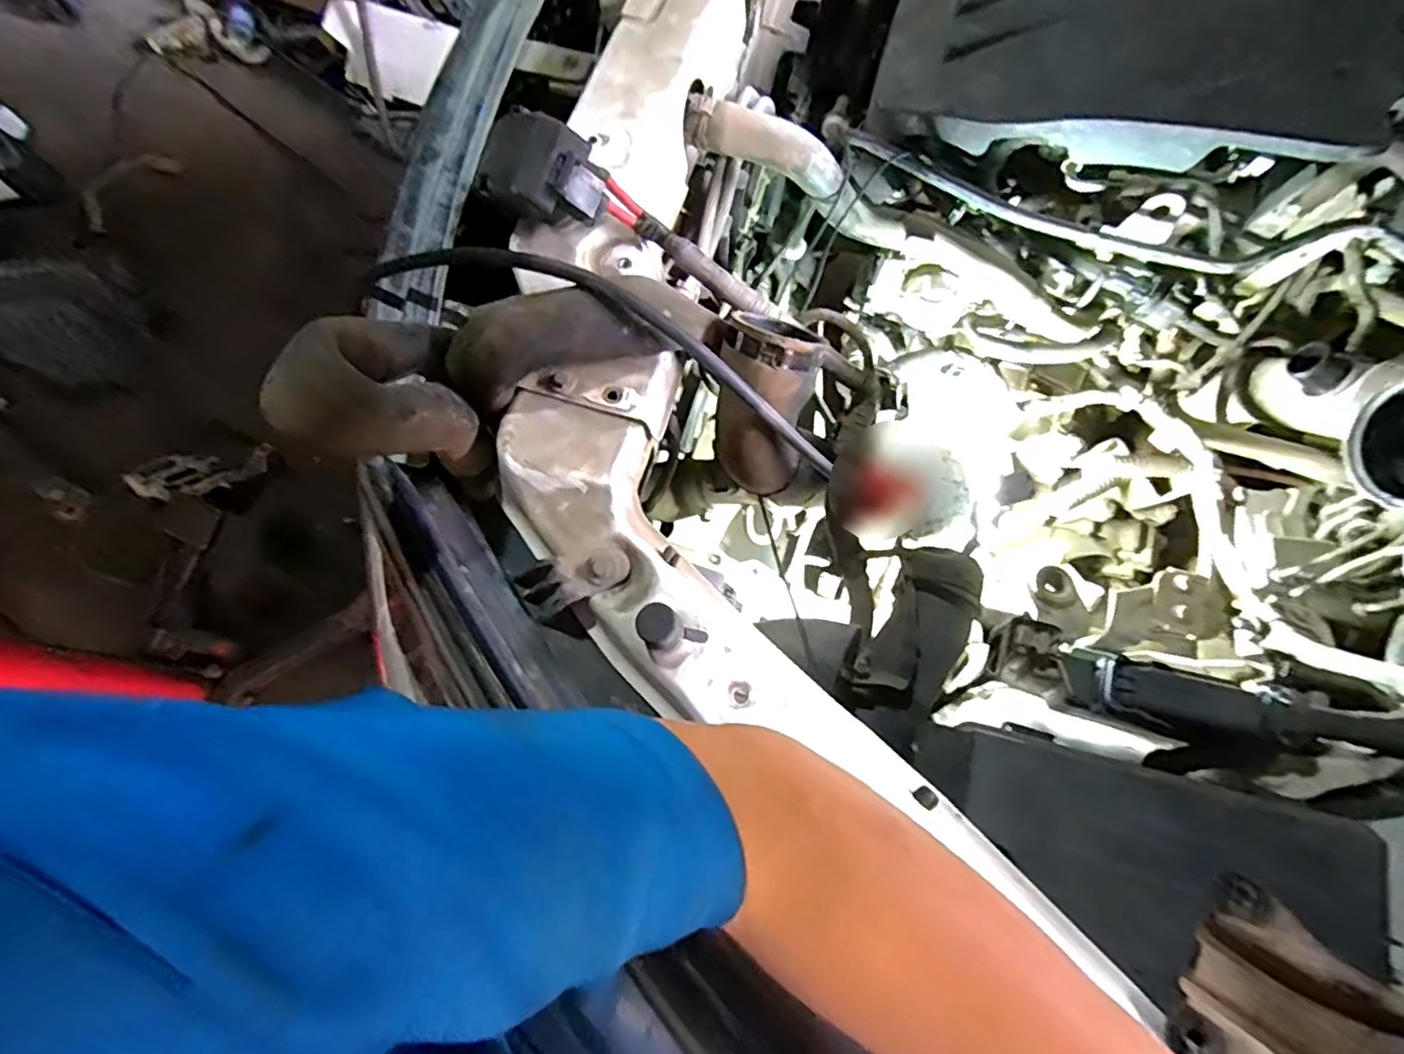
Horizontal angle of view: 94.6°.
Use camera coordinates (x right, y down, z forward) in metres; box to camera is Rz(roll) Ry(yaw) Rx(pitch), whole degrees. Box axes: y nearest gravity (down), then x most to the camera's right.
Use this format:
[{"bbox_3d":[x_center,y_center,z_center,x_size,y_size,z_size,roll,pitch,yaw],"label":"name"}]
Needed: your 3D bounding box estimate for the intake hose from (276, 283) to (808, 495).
[{"bbox_3d":[-0.069,-0.091,0.407,0.333,0.101,0.113,-2,68,-23],"label":"intake hose"}]

